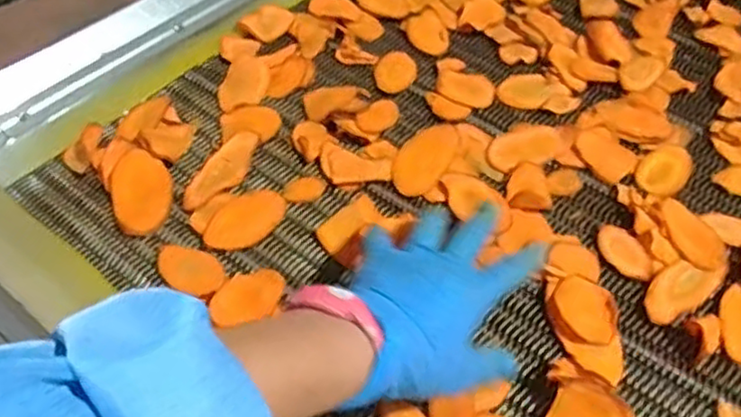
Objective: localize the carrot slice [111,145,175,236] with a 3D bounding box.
[{"bbox_3d":[-0.176,-0.013,0.519,0.045,0.006,0.068,-19,73,-6],"label":"carrot slice"}]

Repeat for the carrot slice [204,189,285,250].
[{"bbox_3d":[-0.095,0.008,0.511,0.042,0.005,0.064,33,58,23],"label":"carrot slice"}]

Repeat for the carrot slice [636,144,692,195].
[{"bbox_3d":[0.237,-0.033,0.543,0.036,0.004,0.054,29,56,21],"label":"carrot slice"}]

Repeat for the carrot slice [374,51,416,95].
[{"bbox_3d":[0.023,-0.125,0.614,0.037,0.004,0.051,-4,51,-4],"label":"carrot slice"}]

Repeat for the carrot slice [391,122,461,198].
[{"bbox_3d":[0.045,-0.042,0.554,0.041,0.004,0.084,21,53,15],"label":"carrot slice"}]

